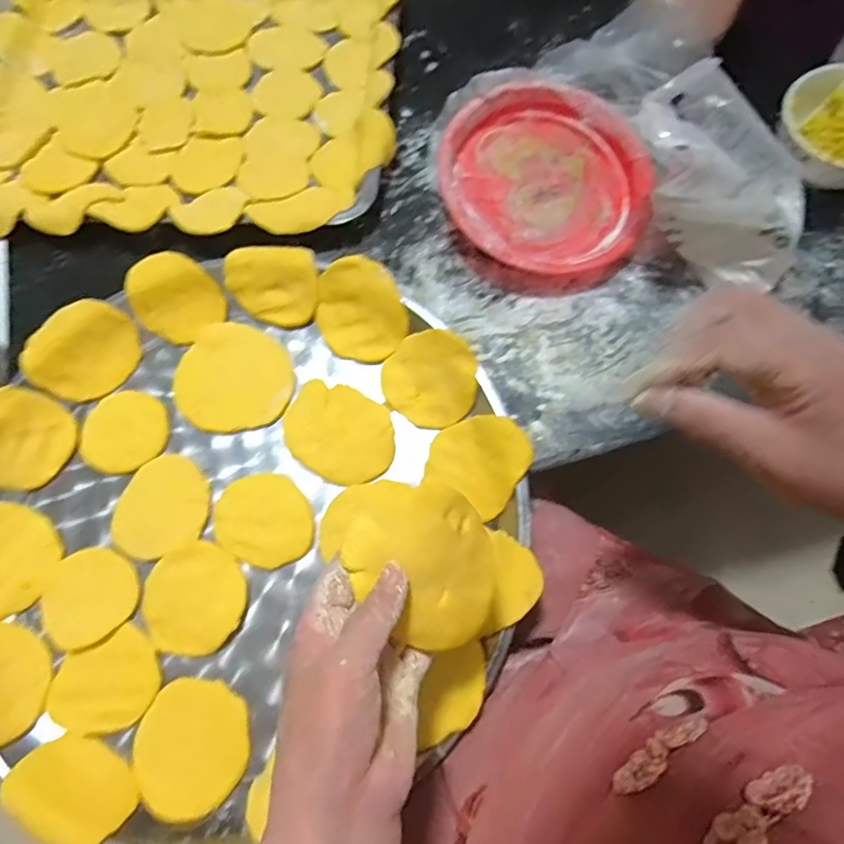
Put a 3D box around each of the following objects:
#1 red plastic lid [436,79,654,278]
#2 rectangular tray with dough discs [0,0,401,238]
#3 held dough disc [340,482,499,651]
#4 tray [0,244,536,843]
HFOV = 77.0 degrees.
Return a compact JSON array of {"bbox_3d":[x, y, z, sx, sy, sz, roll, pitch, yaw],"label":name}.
[{"bbox_3d":[0.113,-0.220,0.486,0.189,0.030,0.182,1,76,-5],"label":"red plastic lid"},{"bbox_3d":[-0.256,-0.349,0.558,0.457,0.044,0.368,3,72,4],"label":"rectangular tray with dough discs"},{"bbox_3d":[0.007,0.078,0.289,0.071,0.012,0.088,-34,96,-15],"label":"held dough disc"},{"bbox_3d":[-0.143,0.062,0.410,0.429,0.042,0.417,0,73,0],"label":"tray"}]

